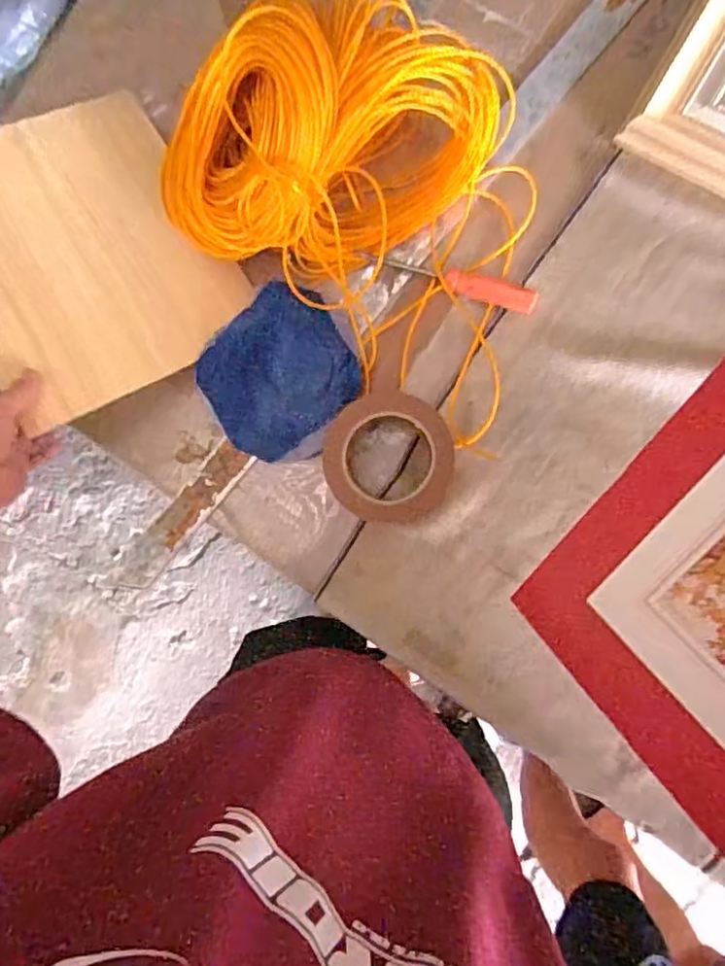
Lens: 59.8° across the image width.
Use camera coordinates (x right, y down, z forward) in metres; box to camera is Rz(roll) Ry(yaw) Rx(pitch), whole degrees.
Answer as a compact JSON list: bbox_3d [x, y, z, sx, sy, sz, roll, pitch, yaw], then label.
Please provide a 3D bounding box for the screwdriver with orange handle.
[{"bbox_3d":[0.081,-0.184,0.582,0.161,0.015,0.022,14,94,6],"label":"screwdriver with orange handle"}]

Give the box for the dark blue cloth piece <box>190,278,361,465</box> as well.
[{"bbox_3d":[-0.079,-0.101,0.588,0.142,0.033,0.121,-41,88,7],"label":"dark blue cloth piece"}]

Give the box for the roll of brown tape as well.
[{"bbox_3d":[0.025,-0.024,0.573,0.113,0.043,0.121,0,93,7],"label":"roll of brown tape"}]

